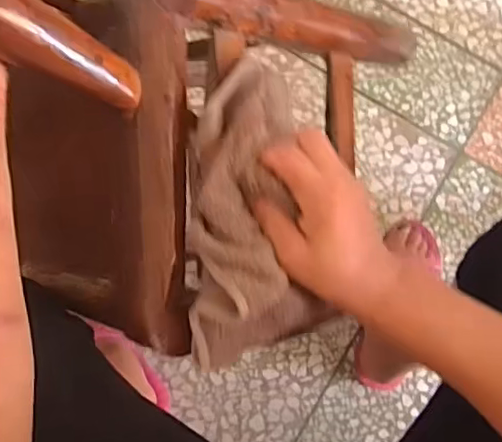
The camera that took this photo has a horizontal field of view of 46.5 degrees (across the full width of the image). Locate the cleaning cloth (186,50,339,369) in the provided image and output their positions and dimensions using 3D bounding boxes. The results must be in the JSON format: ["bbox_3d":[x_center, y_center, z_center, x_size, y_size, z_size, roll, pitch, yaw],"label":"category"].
[{"bbox_3d":[0.006,-0.012,0.385,0.087,0.050,0.205,0,83,-3],"label":"cleaning cloth"}]

